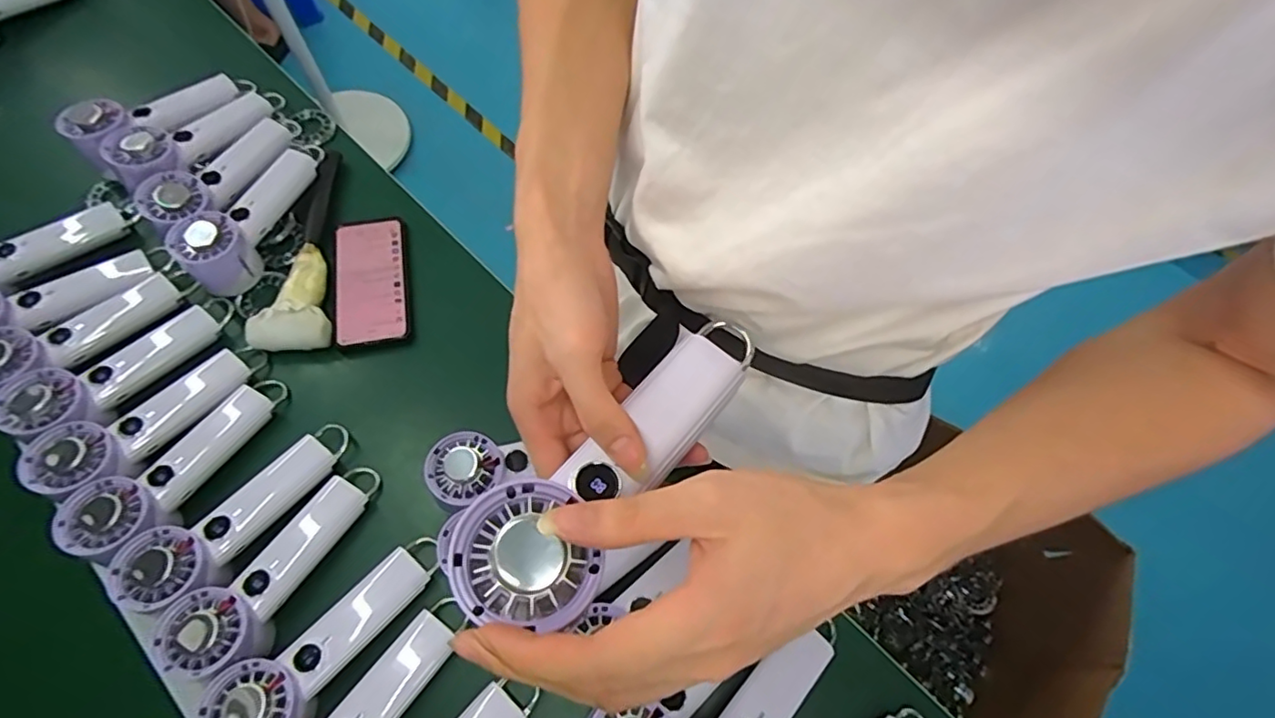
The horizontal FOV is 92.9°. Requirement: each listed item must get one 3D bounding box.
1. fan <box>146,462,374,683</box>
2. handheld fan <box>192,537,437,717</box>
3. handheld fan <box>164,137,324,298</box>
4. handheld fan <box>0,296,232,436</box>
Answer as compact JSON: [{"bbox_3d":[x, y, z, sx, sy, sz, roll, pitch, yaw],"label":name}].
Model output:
[{"bbox_3d":[-0.289,0.165,0.496,0.063,0.039,0.194,30,54,11],"label":"fan"},{"bbox_3d":[-0.242,0.222,0.477,0.061,0.032,0.185,38,54,14],"label":"handheld fan"},{"bbox_3d":[-0.406,-0.170,0.642,0.063,0.060,0.212,14,66,5],"label":"handheld fan"},{"bbox_3d":[-0.473,0.006,0.562,0.065,0.034,0.190,38,54,14],"label":"handheld fan"}]

